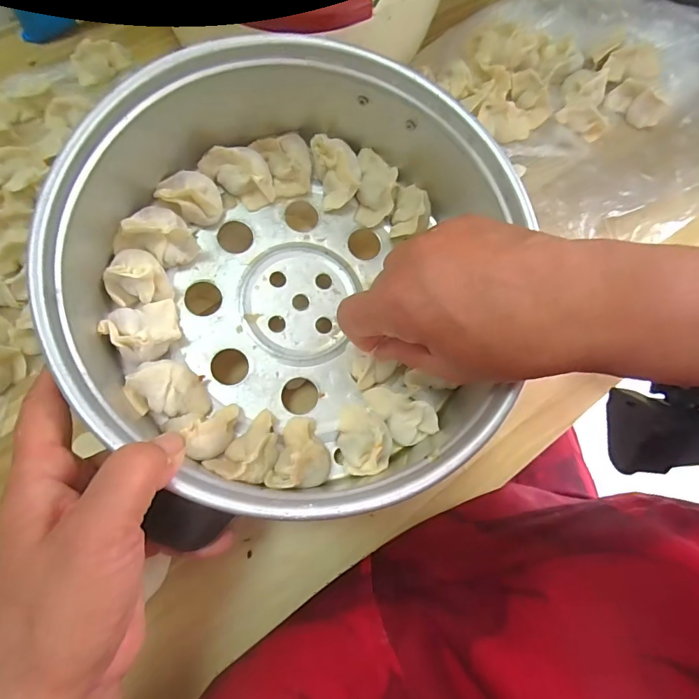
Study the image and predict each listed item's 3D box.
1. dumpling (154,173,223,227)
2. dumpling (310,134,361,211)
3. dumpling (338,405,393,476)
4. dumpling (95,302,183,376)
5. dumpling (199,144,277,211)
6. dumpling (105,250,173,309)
[{"bbox_3d":[-0.105,-0.103,0.302,0.035,0.034,0.030,9,71,1],"label":"dumpling"},{"bbox_3d":[-0.007,-0.127,0.319,0.030,0.036,0.041,-15,72,-8],"label":"dumpling"},{"bbox_3d":[0.010,0.056,0.280,0.032,0.026,0.042,-7,72,-5],"label":"dumpling"},{"bbox_3d":[-0.127,-0.011,0.275,0.040,0.027,0.035,-22,73,-10],"label":"dumpling"},{"bbox_3d":[-0.077,-0.119,0.308,0.044,0.037,0.030,-16,73,-8],"label":"dumpling"},{"bbox_3d":[-0.135,-0.046,0.280,0.034,0.029,0.033,-26,74,-11],"label":"dumpling"}]

